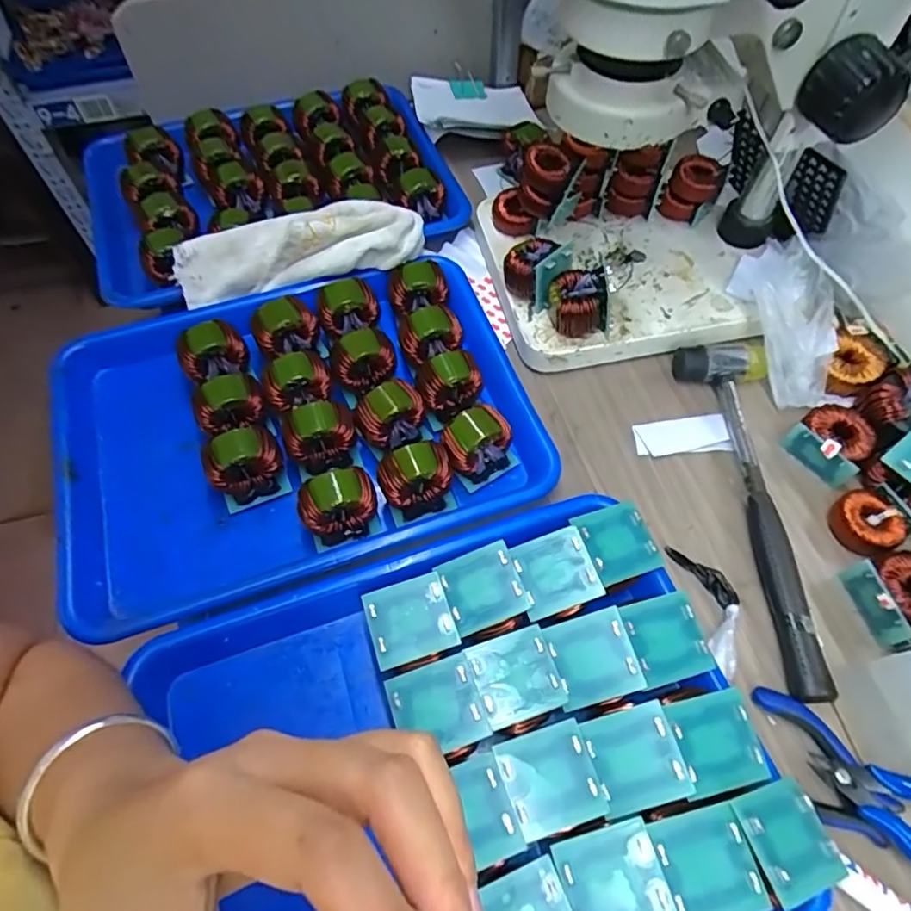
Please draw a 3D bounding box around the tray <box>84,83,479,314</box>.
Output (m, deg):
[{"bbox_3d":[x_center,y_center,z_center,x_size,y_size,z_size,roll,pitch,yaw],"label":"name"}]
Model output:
[{"bbox_3d":[-0.177,-0.266,0.554,0.339,0.056,0.240,-15,61,-9],"label":"tray"}]

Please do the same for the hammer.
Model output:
[{"bbox_3d":[0.224,0.028,0.405,0.065,0.025,0.261,-4,60,-3],"label":"hammer"}]

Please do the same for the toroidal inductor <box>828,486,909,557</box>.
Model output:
[{"bbox_3d":[0.285,0.045,0.399,0.044,0.013,0.043,-21,62,-12],"label":"toroidal inductor"}]

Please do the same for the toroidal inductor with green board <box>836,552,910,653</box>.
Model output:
[{"bbox_3d":[0.285,0.092,0.369,0.043,0.026,0.055,-11,60,-7],"label":"toroidal inductor with green board"}]

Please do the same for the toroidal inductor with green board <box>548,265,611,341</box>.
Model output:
[{"bbox_3d":[0.095,-0.122,0.450,0.043,0.047,0.041,-11,60,-6],"label":"toroidal inductor with green board"}]

